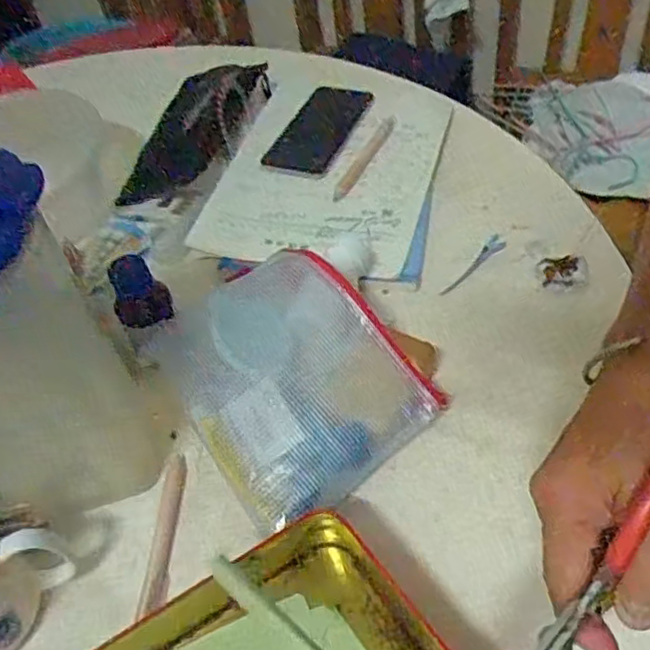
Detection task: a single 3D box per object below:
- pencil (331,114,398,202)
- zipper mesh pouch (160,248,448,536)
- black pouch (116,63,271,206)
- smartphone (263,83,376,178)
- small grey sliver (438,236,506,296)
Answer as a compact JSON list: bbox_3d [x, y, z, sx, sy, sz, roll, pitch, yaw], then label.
[{"bbox_3d":[0.043,-0.181,0.709,0.018,0.005,0.148,21,57,21],"label":"pencil"},{"bbox_3d":[-0.033,0.034,0.502,0.160,0.062,0.201,-34,56,-19],"label":"zipper mesh pouch"},{"bbox_3d":[-0.141,-0.234,0.760,0.092,0.047,0.258,18,56,23],"label":"black pouch"},{"bbox_3d":[-0.006,-0.229,0.766,0.084,0.012,0.179,19,56,20],"label":"smartphone"},{"bbox_3d":[0.132,-0.051,0.579,0.016,0.007,0.083,33,61,27],"label":"small grey sliver"}]

